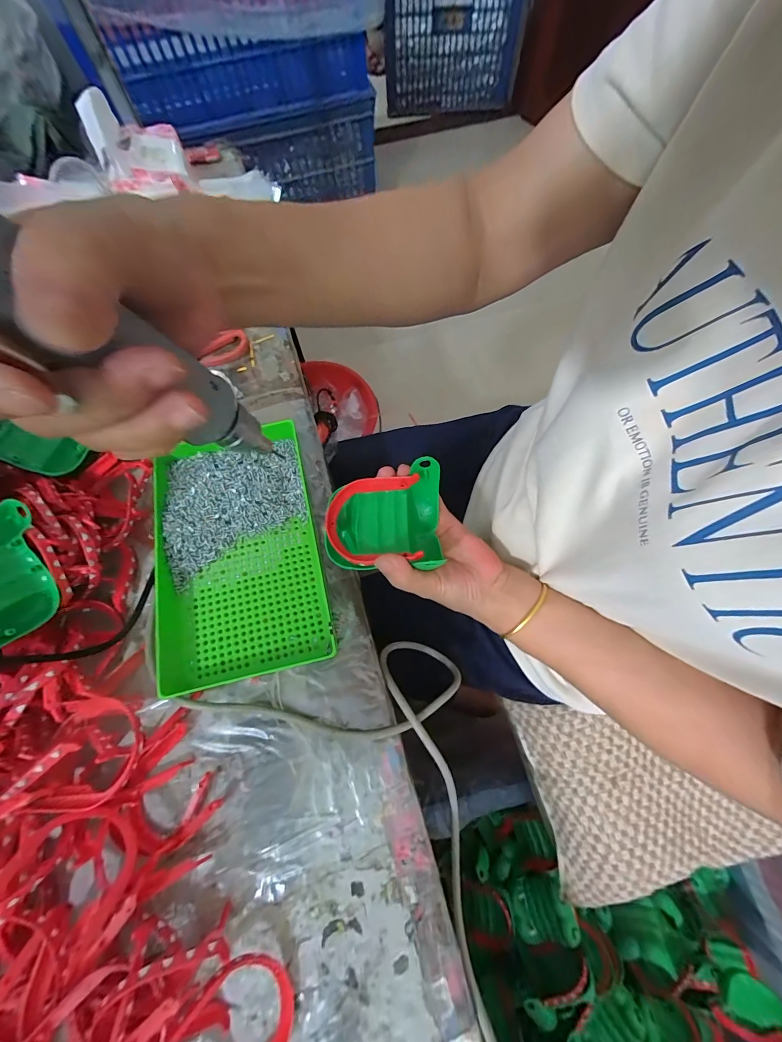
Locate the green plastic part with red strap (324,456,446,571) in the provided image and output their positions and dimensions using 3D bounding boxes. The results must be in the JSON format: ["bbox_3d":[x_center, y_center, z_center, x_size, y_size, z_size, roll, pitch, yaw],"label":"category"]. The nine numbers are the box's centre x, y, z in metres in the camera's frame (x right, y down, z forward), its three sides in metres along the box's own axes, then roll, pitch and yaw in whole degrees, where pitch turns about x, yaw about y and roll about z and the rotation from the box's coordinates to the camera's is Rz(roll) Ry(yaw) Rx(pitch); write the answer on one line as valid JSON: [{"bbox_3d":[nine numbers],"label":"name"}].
[{"bbox_3d":[-0.005,0.002,0.315,0.098,0.051,0.083,-3,68,-4],"label":"green plastic part with red strap"}]

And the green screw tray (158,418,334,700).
[{"bbox_3d":[-0.152,0.026,0.367,0.154,0.037,0.247,-12,69,-7],"label":"green screw tray"}]

